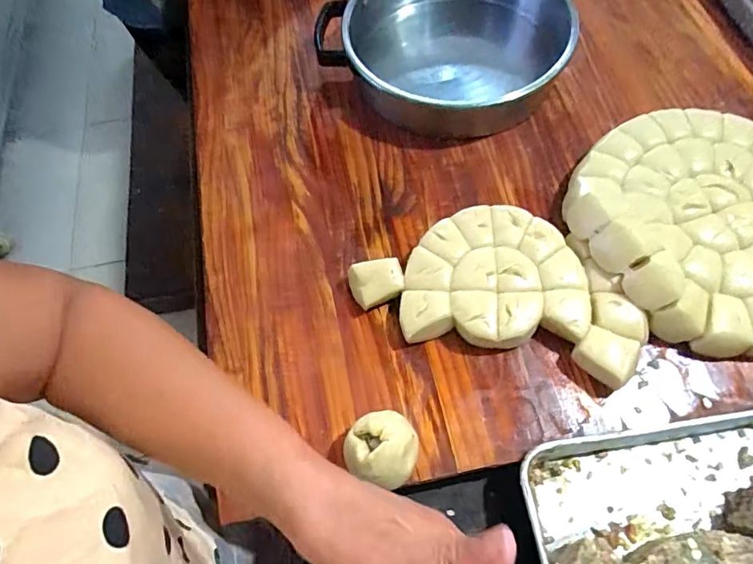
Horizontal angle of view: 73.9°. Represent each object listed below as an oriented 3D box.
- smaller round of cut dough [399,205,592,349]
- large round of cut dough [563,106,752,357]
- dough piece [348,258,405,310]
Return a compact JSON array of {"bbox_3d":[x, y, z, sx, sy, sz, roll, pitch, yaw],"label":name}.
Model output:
[{"bbox_3d":[0.132,-0.007,0.593,0.202,0.042,0.166,-4,65,3],"label":"smaller round of cut dough"},{"bbox_3d":[0.399,-0.078,0.588,0.307,0.069,0.304,-1,66,3],"label":"large round of cut dough"},{"bbox_3d":[0.001,0.002,0.596,0.063,0.041,0.045,-18,65,-4],"label":"dough piece"}]

